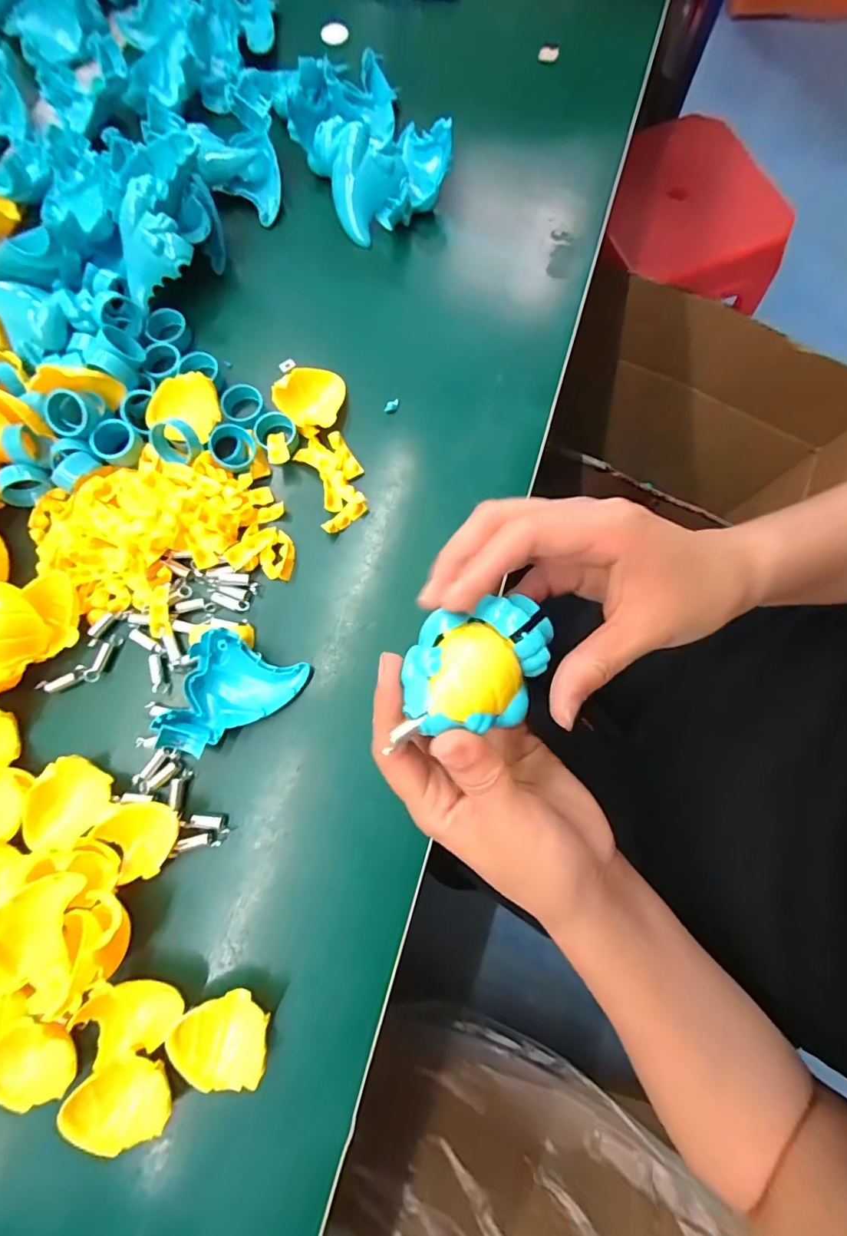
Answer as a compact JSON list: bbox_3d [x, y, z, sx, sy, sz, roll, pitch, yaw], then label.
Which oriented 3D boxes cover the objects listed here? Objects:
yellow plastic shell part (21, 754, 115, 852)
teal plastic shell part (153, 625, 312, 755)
[{"bbox_3d":[-0.186,0.096,0.245,0.036,0.011,0.042,36,81,8],"label":"yellow plastic shell part"},{"bbox_3d":[-0.103,0.044,0.251,0.054,0.032,0.064,25,79,6],"label":"teal plastic shell part"}]

